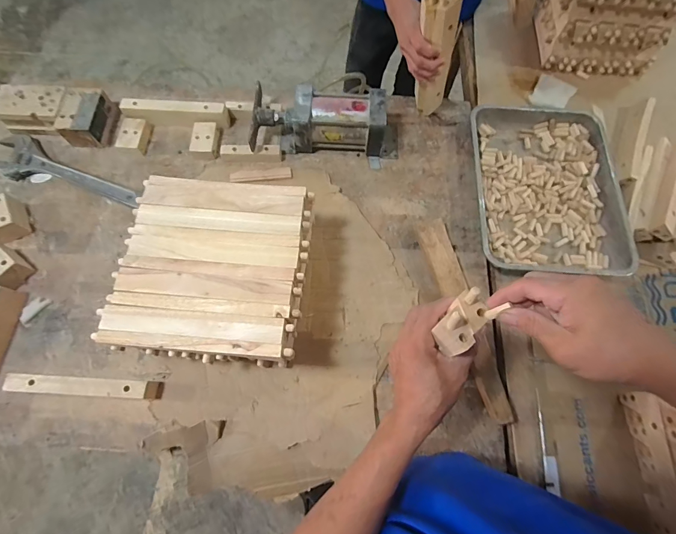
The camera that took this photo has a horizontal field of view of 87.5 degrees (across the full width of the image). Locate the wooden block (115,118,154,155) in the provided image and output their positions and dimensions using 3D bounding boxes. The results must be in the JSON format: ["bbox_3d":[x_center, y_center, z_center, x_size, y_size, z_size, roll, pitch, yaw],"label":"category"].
[{"bbox_3d":[-0.439,-0.284,0.763,0.054,0.033,0.088,2,69,-1],"label":"wooden block"}]

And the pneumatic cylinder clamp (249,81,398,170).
[{"bbox_3d":[-0.022,-0.299,0.743,0.311,0.105,0.120,2,69,-1],"label":"pneumatic cylinder clamp"}]

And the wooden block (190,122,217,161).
[{"bbox_3d":[-0.289,-0.271,0.764,0.052,0.030,0.080,1,69,-1],"label":"wooden block"}]

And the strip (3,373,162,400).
[{"bbox_3d":[-0.412,0.195,0.576,0.228,0.057,0.026,3,69,-1],"label":"strip"}]

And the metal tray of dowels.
[{"bbox_3d":[0.435,-0.172,0.743,0.299,0.039,0.392,2,69,-1],"label":"metal tray of dowels"}]

